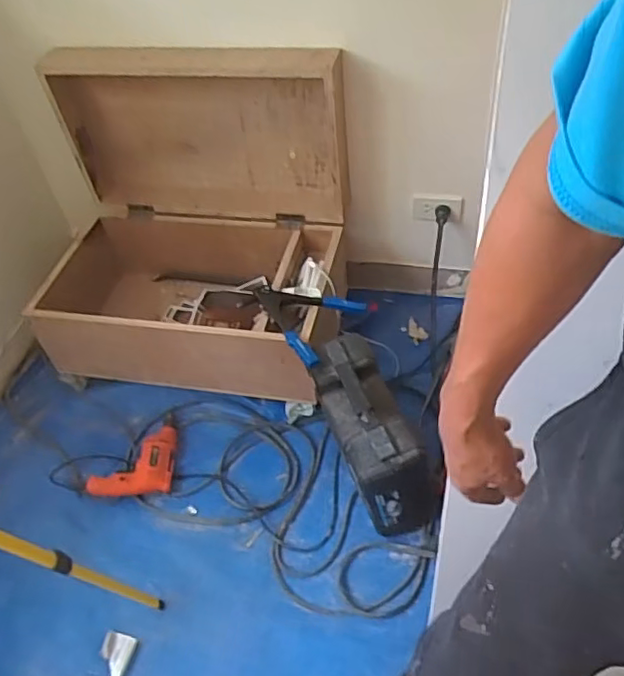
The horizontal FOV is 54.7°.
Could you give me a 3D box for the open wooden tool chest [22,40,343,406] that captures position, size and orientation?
[{"bbox_3d":[-0.328,-0.253,1.402,0.729,0.622,0.509,5,49,13],"label":"open wooden tool chest"}]

